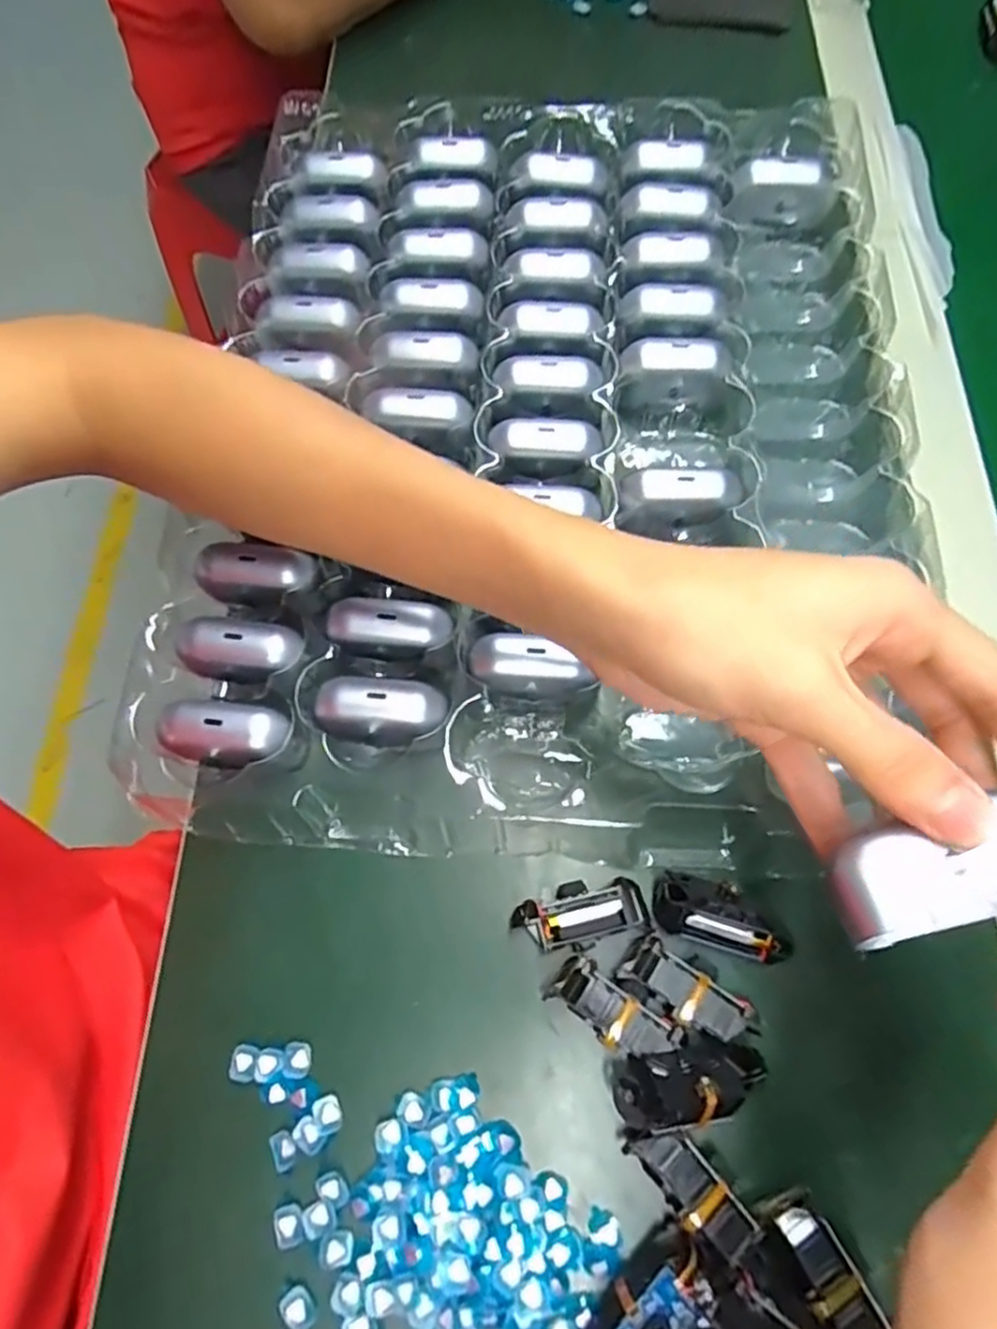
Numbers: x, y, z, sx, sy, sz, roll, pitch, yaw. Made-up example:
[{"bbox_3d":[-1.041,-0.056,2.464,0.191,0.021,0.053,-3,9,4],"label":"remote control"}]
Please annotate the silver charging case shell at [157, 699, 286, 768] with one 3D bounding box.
[{"bbox_3d":[-0.119,0.029,0.303,0.056,0.015,0.026,4,71,3],"label":"silver charging case shell"}]

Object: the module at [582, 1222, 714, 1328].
[{"bbox_3d":[0.050,0.221,0.237,0.053,0.019,0.021,-42,75,-12],"label":"module"}]

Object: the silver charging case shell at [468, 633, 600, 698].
[{"bbox_3d":[0.015,0.000,0.312,0.054,0.018,0.024,4,71,3],"label":"silver charging case shell"}]

